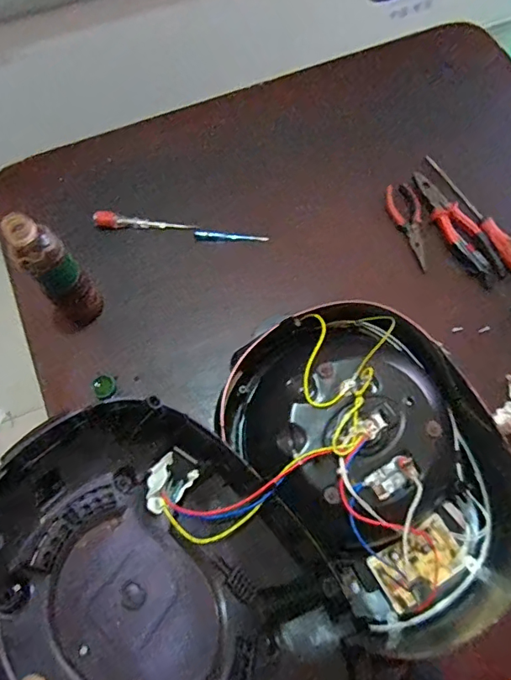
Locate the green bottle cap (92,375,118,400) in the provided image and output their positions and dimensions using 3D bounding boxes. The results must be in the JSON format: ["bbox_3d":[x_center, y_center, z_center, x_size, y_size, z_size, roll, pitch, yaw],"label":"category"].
[{"bbox_3d":[-0.209,0.065,0.669,0.031,0.016,0.032,0,69,0],"label":"green bottle cap"}]

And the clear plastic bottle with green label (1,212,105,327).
[{"bbox_3d":[-0.250,-0.081,0.620,0.054,0.199,0.060,40,74,13],"label":"clear plastic bottle with green label"}]

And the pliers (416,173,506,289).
[{"bbox_3d":[0.311,-0.178,0.747,0.053,0.012,0.207,-23,71,-9],"label":"pliers"}]

